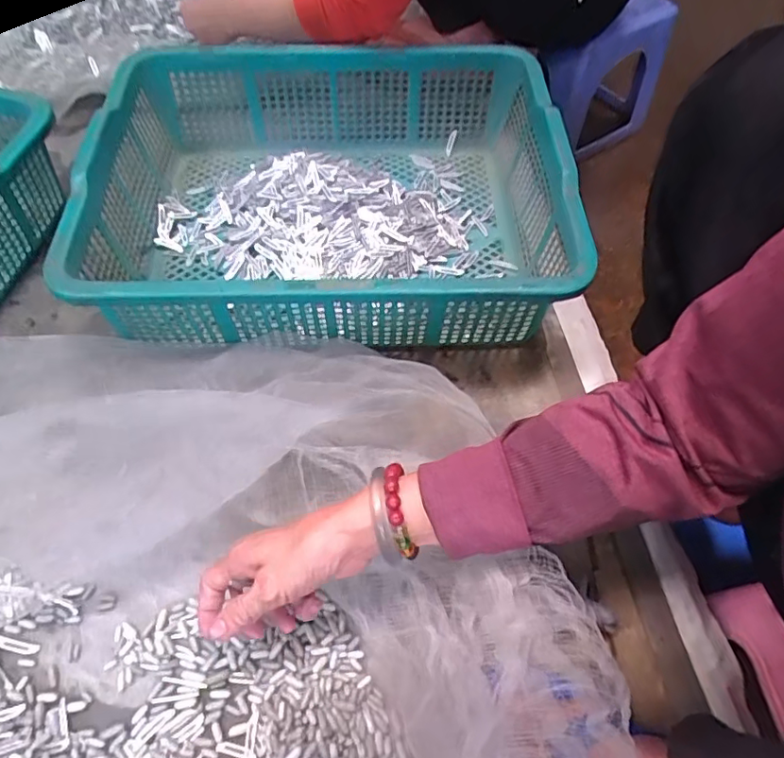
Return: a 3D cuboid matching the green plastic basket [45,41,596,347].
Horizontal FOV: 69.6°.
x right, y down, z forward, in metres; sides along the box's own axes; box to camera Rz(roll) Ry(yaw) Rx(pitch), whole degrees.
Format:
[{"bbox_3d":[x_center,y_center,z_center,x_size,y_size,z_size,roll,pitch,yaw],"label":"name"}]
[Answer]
[{"bbox_3d":[-0.065,-0.198,0.614,0.470,0.132,0.371,-1,58,-5],"label":"green plastic basket"}]

